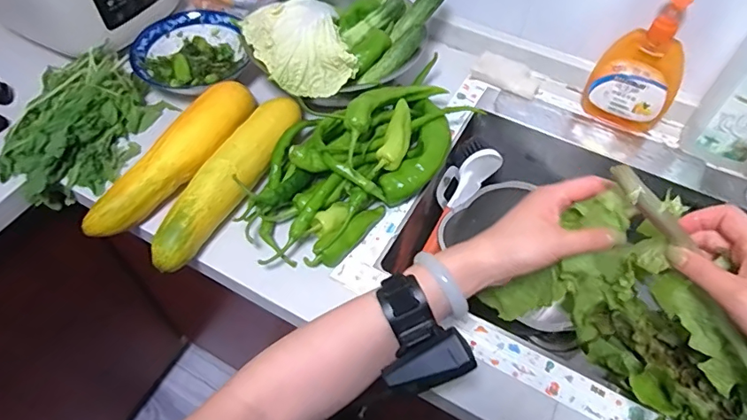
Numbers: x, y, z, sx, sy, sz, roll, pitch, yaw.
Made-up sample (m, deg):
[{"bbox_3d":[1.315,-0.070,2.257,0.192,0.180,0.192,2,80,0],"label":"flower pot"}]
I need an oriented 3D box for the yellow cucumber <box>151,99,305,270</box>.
[{"bbox_3d":[-0.173,-0.043,0.599,0.055,0.045,0.262,23,57,13],"label":"yellow cucumber"}]

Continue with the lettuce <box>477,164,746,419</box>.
[{"bbox_3d":[0.240,0.115,0.427,0.104,0.227,0.238,-29,61,-20],"label":"lettuce"}]

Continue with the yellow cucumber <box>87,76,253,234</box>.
[{"bbox_3d":[-0.240,-0.063,0.605,0.063,0.055,0.242,25,58,15],"label":"yellow cucumber"}]

